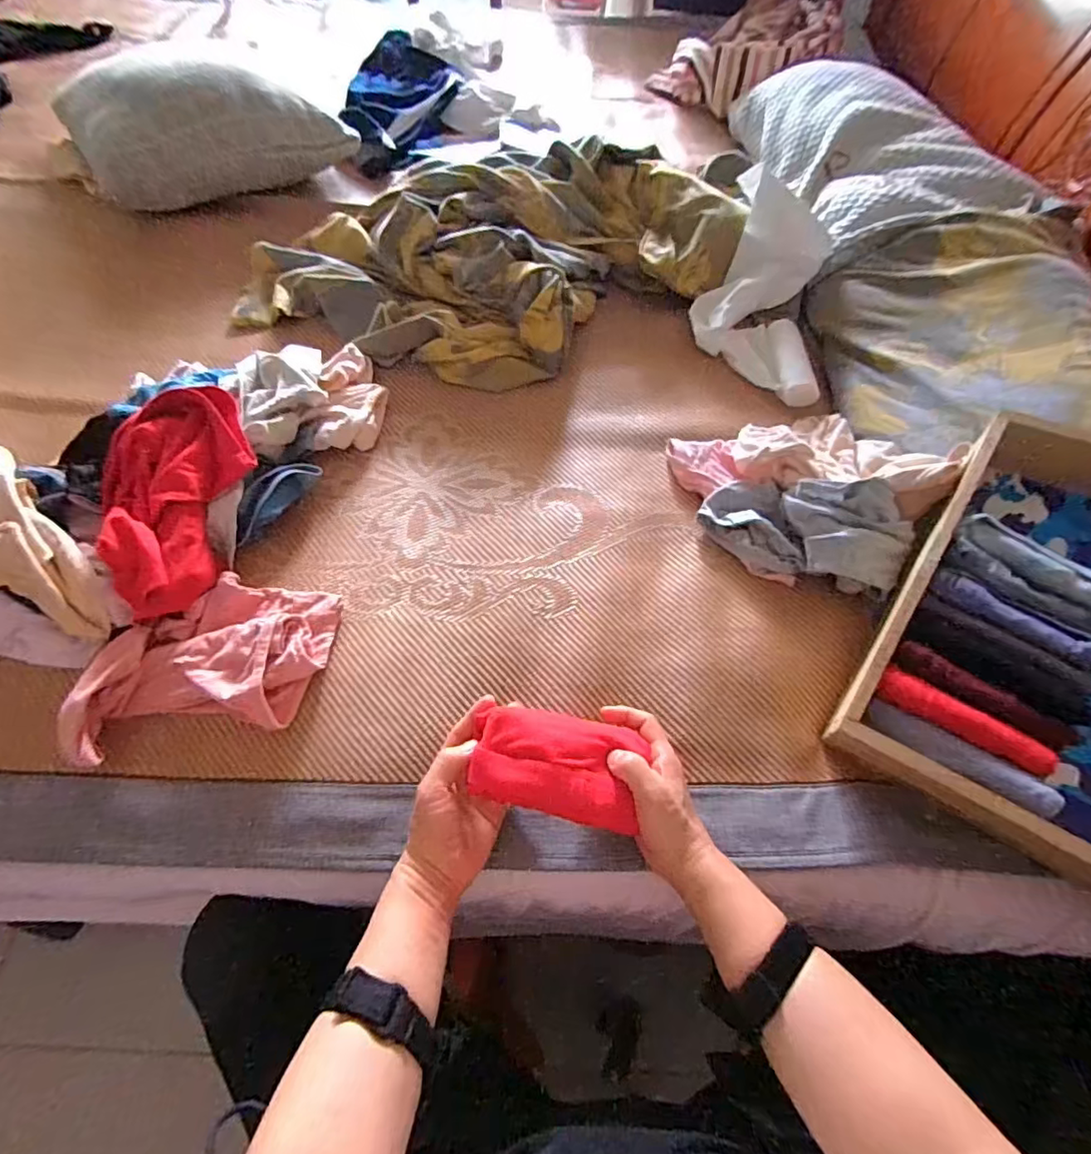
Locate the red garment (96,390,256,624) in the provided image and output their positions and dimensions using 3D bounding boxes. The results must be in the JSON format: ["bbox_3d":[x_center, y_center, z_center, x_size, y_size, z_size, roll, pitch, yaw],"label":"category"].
[{"bbox_3d":[-0.381,-0.082,0.572,0.124,0.087,0.244,8,61,1],"label":"red garment"}]

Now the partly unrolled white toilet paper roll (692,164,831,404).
[{"bbox_3d":[0.304,-0.399,0.779,0.176,0.075,0.337,8,78,1],"label":"partly unrolled white toilet paper roll"}]

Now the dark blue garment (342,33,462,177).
[{"bbox_3d":[-0.272,-0.922,1.076,0.214,0.054,0.500,-2,61,-4],"label":"dark blue garment"}]

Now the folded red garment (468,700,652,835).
[{"bbox_3d":[0.012,0.153,0.455,0.132,0.027,0.079,8,61,1],"label":"folded red garment"}]

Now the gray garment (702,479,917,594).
[{"bbox_3d":[0.275,-0.054,0.594,0.203,0.075,0.111,16,61,6],"label":"gray garment"}]

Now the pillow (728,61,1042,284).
[{"bbox_3d":[0.526,-0.715,0.938,0.302,0.113,0.538,-5,61,-6],"label":"pillow"}]

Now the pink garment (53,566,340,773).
[{"bbox_3d":[-0.310,0.073,0.525,0.221,0.037,0.161,-10,62,-9],"label":"pink garment"}]

